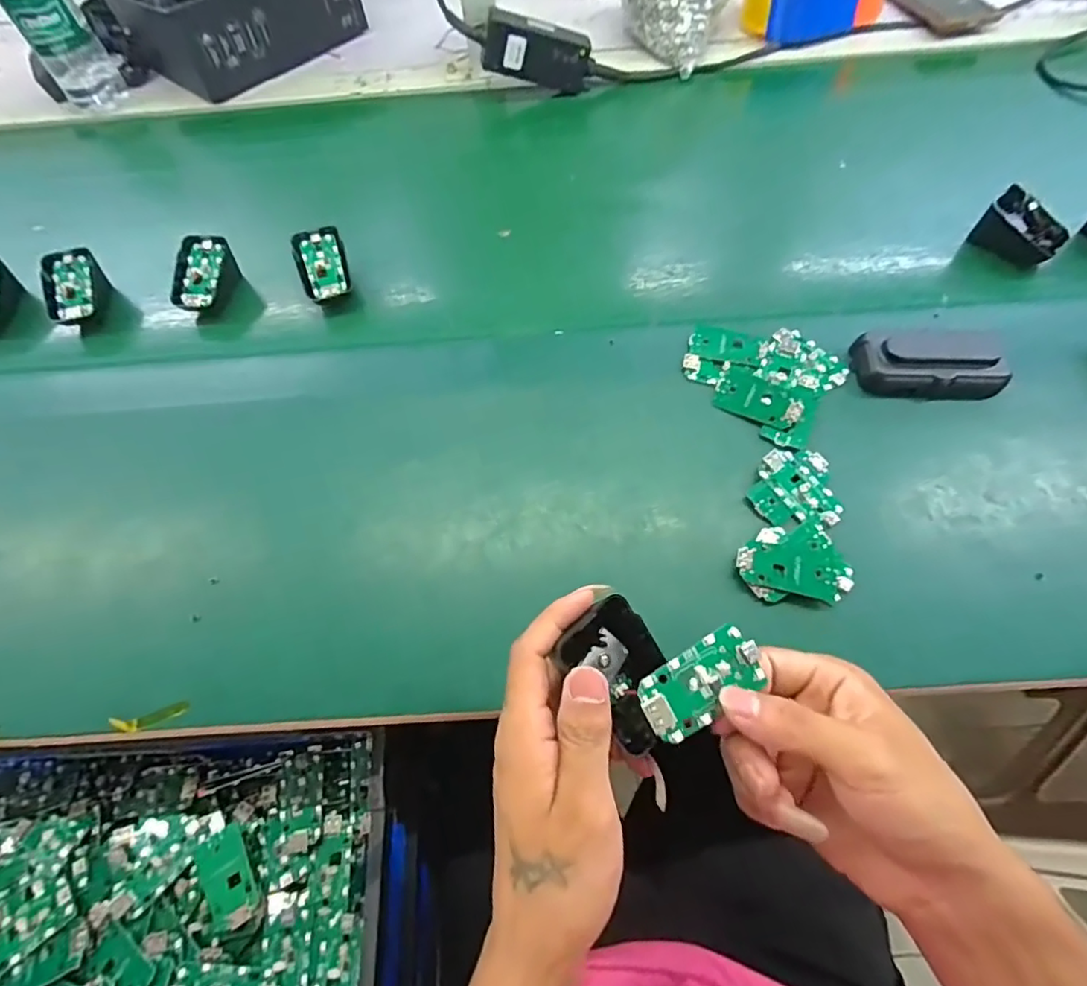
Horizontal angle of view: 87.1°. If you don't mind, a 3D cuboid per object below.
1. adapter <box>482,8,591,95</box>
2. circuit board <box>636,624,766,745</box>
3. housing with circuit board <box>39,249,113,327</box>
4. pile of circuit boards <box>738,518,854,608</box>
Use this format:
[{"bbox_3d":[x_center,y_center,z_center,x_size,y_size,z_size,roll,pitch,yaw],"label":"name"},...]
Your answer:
[{"bbox_3d":[-0.005,-0.485,0.632,0.119,0.057,0.024,5,60,-17],"label":"adapter"},{"bbox_3d":[0.071,0.085,0.257,0.062,0.007,0.030,-27,63,-24],"label":"circuit board"},{"bbox_3d":[-0.427,-0.179,0.524,0.046,0.048,0.072,-4,62,2],"label":"housing with circuit board"},{"bbox_3d":[0.168,0.051,0.379,0.068,0.011,0.051,-22,63,-7],"label":"pile of circuit boards"}]

